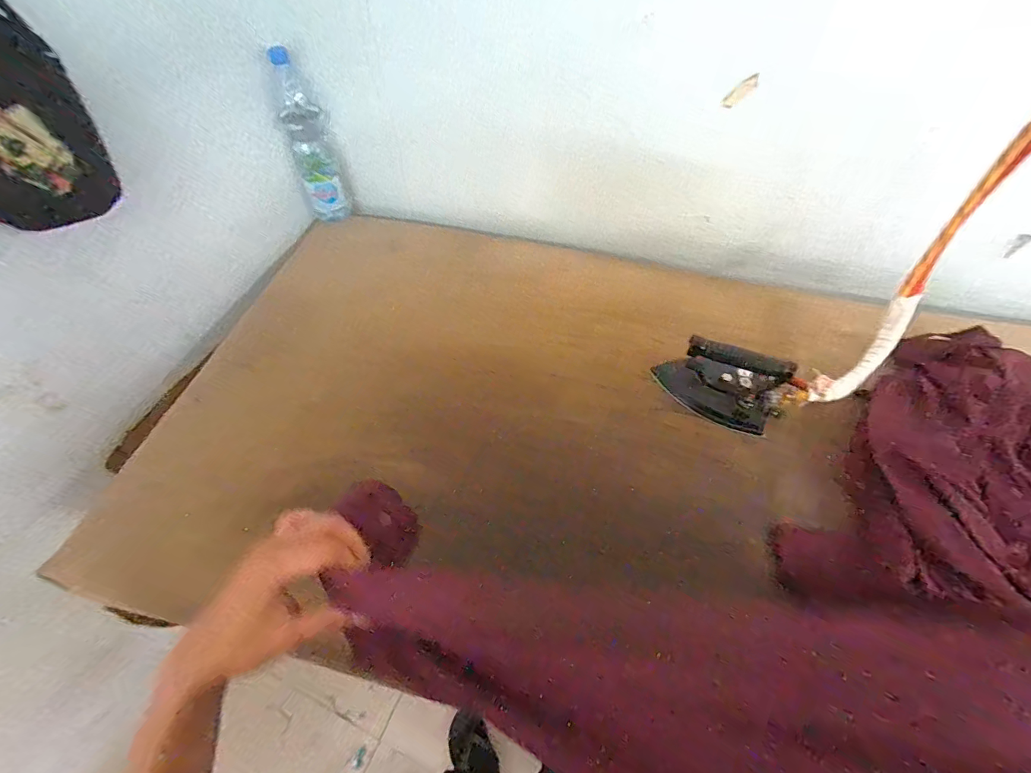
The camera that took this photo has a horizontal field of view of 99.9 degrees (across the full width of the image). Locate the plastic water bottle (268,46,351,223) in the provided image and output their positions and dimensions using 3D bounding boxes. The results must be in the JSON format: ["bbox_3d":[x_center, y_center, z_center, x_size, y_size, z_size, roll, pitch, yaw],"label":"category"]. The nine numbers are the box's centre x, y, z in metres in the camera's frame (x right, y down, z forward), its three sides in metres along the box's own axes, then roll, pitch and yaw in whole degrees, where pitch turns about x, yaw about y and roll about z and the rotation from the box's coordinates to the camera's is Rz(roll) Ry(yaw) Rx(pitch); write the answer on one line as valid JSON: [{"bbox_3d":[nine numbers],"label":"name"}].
[{"bbox_3d":[-0.421,-0.496,0.898,0.070,0.305,0.085,-8,57,-7],"label":"plastic water bottle"}]

